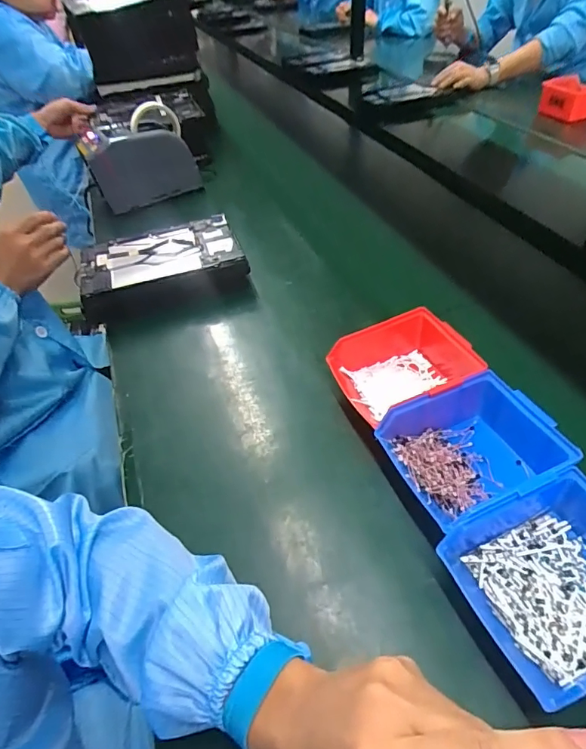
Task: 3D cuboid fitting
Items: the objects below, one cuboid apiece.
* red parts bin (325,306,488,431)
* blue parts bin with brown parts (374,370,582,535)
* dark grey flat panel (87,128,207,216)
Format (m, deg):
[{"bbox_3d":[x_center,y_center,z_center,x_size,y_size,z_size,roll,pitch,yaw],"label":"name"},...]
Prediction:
[{"bbox_3d":[0.131,0.000,0.516,0.153,0.075,0.120,-14,46,-9],"label":"red parts bin"},{"bbox_3d":[0.170,0.072,0.431,0.143,0.060,0.126,-20,47,-14],"label":"blue parts bin with brown parts"},{"bbox_3d":[-0.312,-0.422,0.943,0.210,0.138,0.024,-11,51,10],"label":"dark grey flat panel"}]

